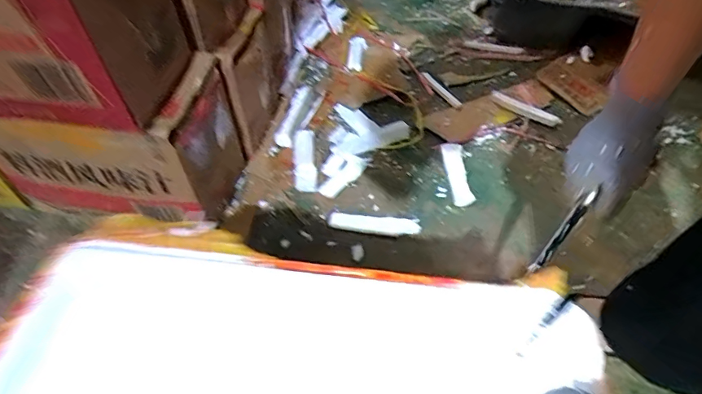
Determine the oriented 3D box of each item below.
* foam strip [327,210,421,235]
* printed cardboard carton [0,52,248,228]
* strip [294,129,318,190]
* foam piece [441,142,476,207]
[{"bbox_3d":[0.037,0.042,0.766,0.143,0.007,0.035,5,51,4],"label":"foam strip"},{"bbox_3d":[-0.354,-0.090,0.723,0.313,0.234,0.199,12,52,9],"label":"printed cardboard carton"},{"bbox_3d":[-0.080,-0.068,0.833,0.037,0.010,0.134,-3,51,-3],"label":"strip"},{"bbox_3d":[0.187,-0.045,0.836,0.035,0.010,0.144,-2,51,-2],"label":"foam piece"}]

